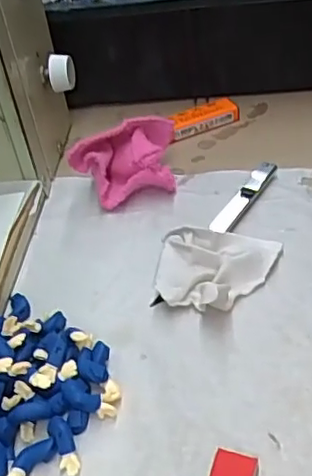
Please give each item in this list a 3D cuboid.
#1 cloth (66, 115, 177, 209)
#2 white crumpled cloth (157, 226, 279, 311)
[{"bbox_3d":[-0.018,-0.051,0.413,0.077,0.043,0.045,-17,40,-9],"label":"cloth"},{"bbox_3d":[0.031,0.014,0.343,0.059,0.019,0.069,18,46,29],"label":"white crumpled cloth"}]

